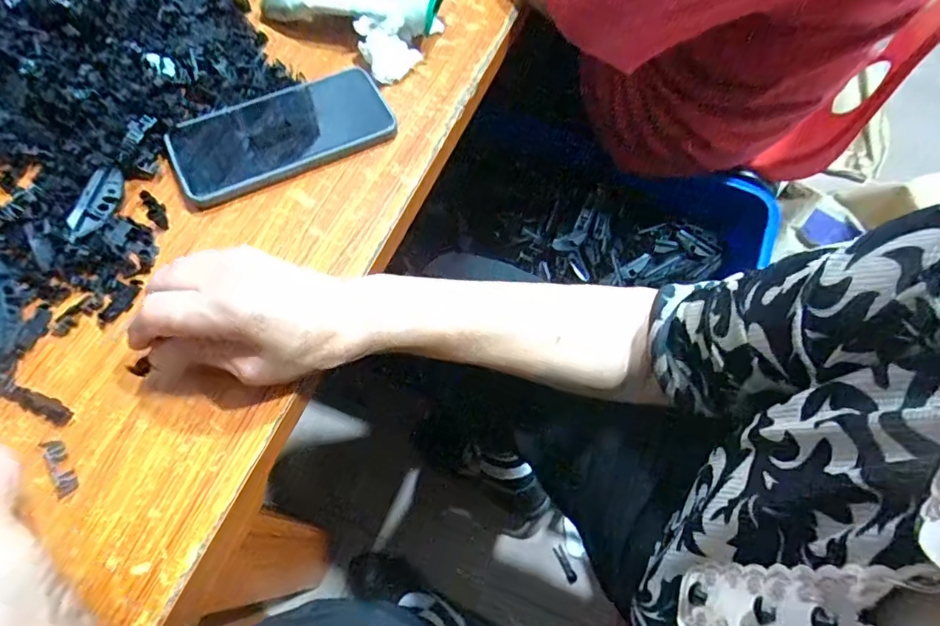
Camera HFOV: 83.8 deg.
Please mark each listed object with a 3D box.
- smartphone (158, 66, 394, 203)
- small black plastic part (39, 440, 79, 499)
[{"bbox_3d":[-0.144,-0.141,0.403,0.162,0.010,0.079,-23,69,-10],"label":"smartphone"},{"bbox_3d":[-0.237,0.089,0.302,0.010,0.008,0.034,-32,71,-14],"label":"small black plastic part"}]

